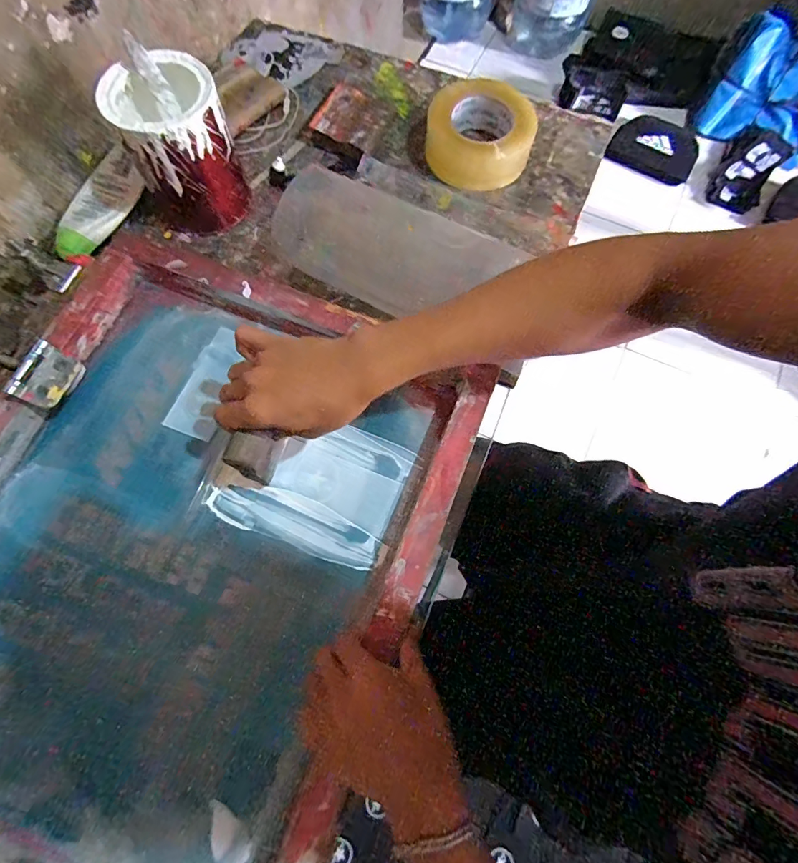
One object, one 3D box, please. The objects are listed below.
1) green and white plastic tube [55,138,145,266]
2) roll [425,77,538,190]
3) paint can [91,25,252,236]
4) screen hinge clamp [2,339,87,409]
[{"bbox_3d":[-0.361,-0.270,0.532,0.072,0.026,0.174,13,73,4],"label":"green and white plastic tube"},{"bbox_3d":[0.103,-0.374,0.567,0.130,0.055,0.119,25,74,8],"label":"roll"},{"bbox_3d":[-0.239,-0.312,0.499,0.107,0.145,0.107,0,72,0],"label":"paint can"},{"bbox_3d":[-0.357,-0.055,0.453,0.044,0.025,0.058,33,69,-25],"label":"screen hinge clamp"}]

